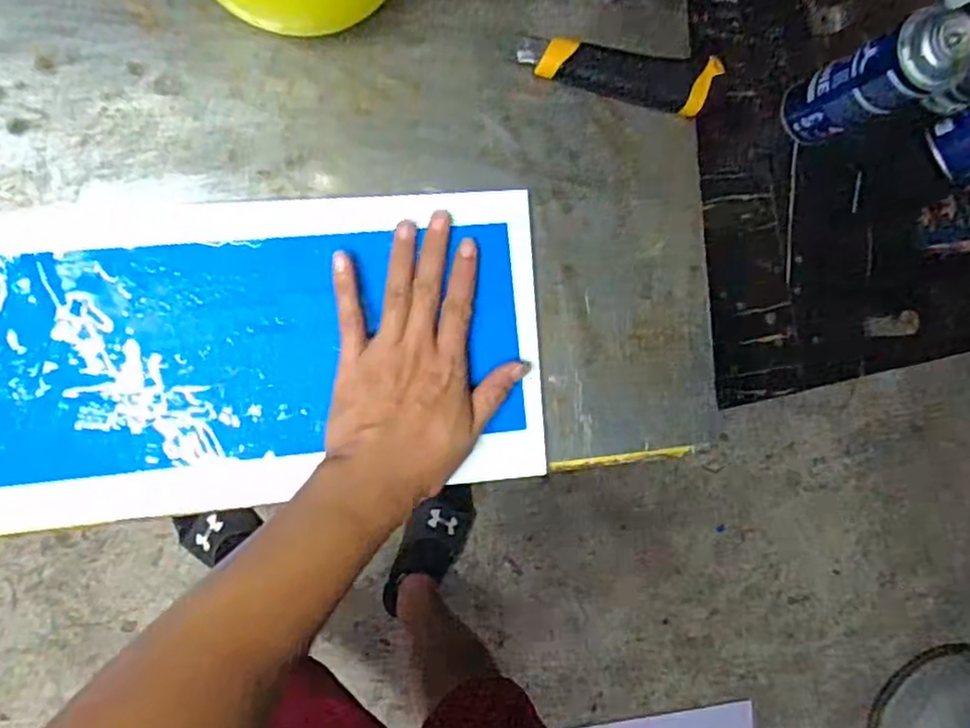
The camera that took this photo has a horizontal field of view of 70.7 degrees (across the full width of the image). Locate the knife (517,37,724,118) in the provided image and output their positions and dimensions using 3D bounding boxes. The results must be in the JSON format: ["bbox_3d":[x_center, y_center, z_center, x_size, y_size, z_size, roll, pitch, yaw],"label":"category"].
[{"bbox_3d":[0.093,-0.206,0.480,0.138,0.014,0.038,10,91,-9],"label":"knife"}]

